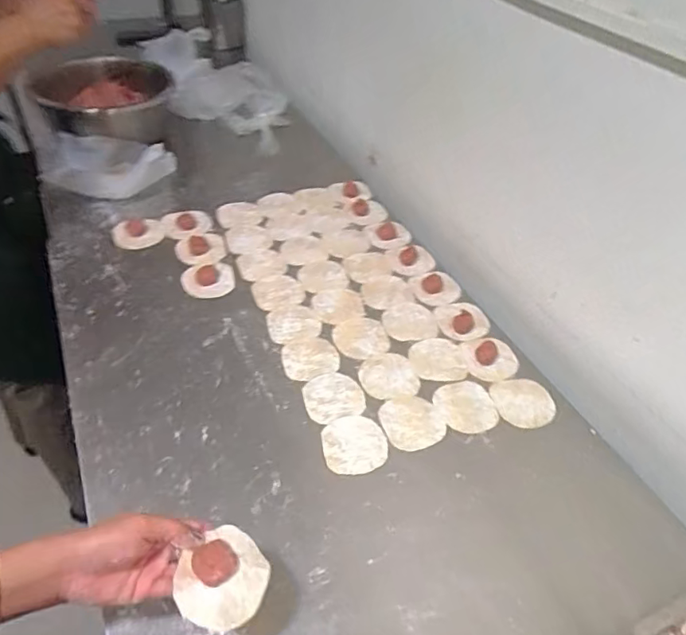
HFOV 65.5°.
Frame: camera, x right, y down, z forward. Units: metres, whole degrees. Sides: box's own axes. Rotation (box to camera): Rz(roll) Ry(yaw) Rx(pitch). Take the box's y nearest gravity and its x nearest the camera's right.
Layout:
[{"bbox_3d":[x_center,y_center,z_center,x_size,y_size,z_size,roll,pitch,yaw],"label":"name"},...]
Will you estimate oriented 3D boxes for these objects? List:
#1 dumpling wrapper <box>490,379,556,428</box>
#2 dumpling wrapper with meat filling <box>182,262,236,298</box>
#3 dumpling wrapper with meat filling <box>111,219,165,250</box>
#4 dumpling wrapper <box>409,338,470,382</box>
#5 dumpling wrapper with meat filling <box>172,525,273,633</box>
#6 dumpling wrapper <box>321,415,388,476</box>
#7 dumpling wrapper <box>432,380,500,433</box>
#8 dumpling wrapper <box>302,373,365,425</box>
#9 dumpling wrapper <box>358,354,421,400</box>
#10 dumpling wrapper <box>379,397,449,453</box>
[{"bbox_3d":[0.247,0.117,0.728,0.084,0.006,0.080,-2,42,-6],"label":"dumpling wrapper"},{"bbox_3d":[-0.218,-0.065,0.866,0.081,0.014,0.071,-5,45,-11],"label":"dumpling wrapper with meat filling"},{"bbox_3d":[-0.360,-0.151,0.937,0.086,0.019,0.078,-17,48,-21],"label":"dumpling wrapper with meat filling"},{"bbox_3d":[0.138,0.060,0.773,0.078,0.004,0.081,2,46,-2],"label":"dumpling wrapper"},{"bbox_3d":[-0.102,0.217,0.448,0.075,0.030,0.074,2,46,-2],"label":"dumpling wrapper with meat filling"},{"bbox_3d":[0.015,0.156,0.661,0.079,0.004,0.077,3,44,-3],"label":"dumpling wrapper"},{"bbox_3d":[0.165,0.118,0.713,0.081,0.004,0.078,2,46,-2],"label":"dumpling wrapper"},{"bbox_3d":[-0.012,0.105,0.713,0.078,0.004,0.076,3,44,-3],"label":"dumpling wrapper"},{"bbox_3d":[0.063,0.083,0.747,0.078,0.005,0.082,0,44,0],"label":"dumpling wrapper"},{"bbox_3d":[0.090,0.134,0.690,0.079,0.004,0.076,-9,45,-14],"label":"dumpling wrapper"}]

